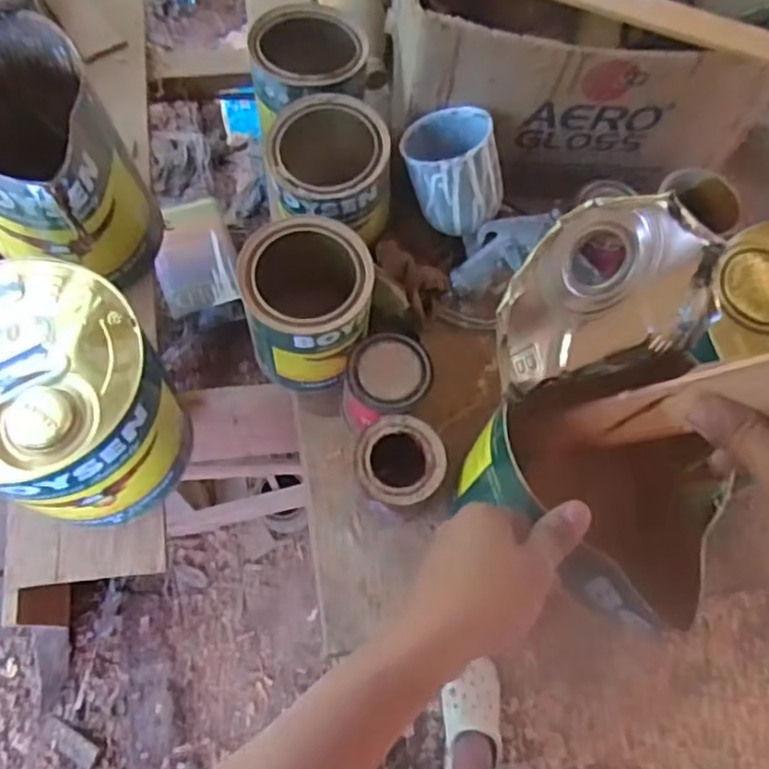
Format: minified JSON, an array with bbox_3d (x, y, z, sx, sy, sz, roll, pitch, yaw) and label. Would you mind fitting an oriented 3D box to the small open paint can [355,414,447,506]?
[{"bbox_3d":[0.009,0.072,0.578,0.071,0.074,0.074,-2,70,-7],"label":"small open paint can"}]

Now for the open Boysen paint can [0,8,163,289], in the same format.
[{"bbox_3d":[-0.310,-0.197,0.623,0.148,0.193,0.182,-30,76,-15],"label":"open Boysen paint can"}]

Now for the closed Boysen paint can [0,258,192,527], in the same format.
[{"bbox_3d":[-0.257,0.015,0.549,0.157,0.186,0.153,2,70,-5],"label":"closed Boysen paint can"}]

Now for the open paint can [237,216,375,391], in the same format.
[{"bbox_3d":[-0.064,-0.067,0.583,0.102,0.125,0.107,2,70,-5],"label":"open paint can"}]

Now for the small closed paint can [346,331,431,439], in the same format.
[{"bbox_3d":[0.000,0.002,0.604,0.074,0.083,0.071,2,70,-5],"label":"small closed paint can"}]

